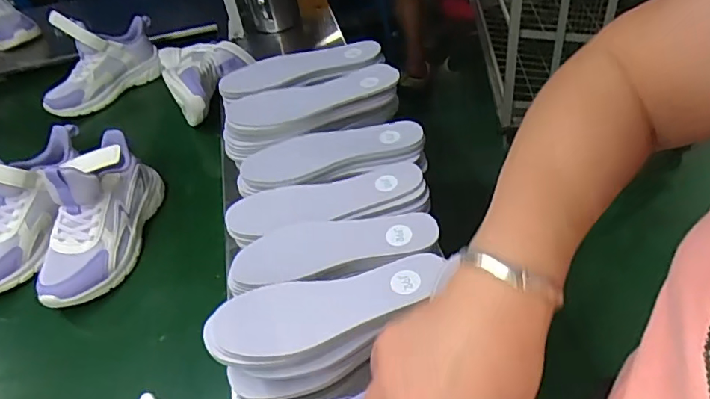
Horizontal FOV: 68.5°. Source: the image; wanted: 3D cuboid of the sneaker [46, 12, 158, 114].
[{"bbox_3d":[-0.480,-0.266,0.967,0.235,0.144,0.095,-32,54,-23],"label":"sneaker"}]

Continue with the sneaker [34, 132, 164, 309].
[{"bbox_3d":[-0.311,0.012,0.635,0.082,0.123,0.229,9,49,11],"label":"sneaker"}]

